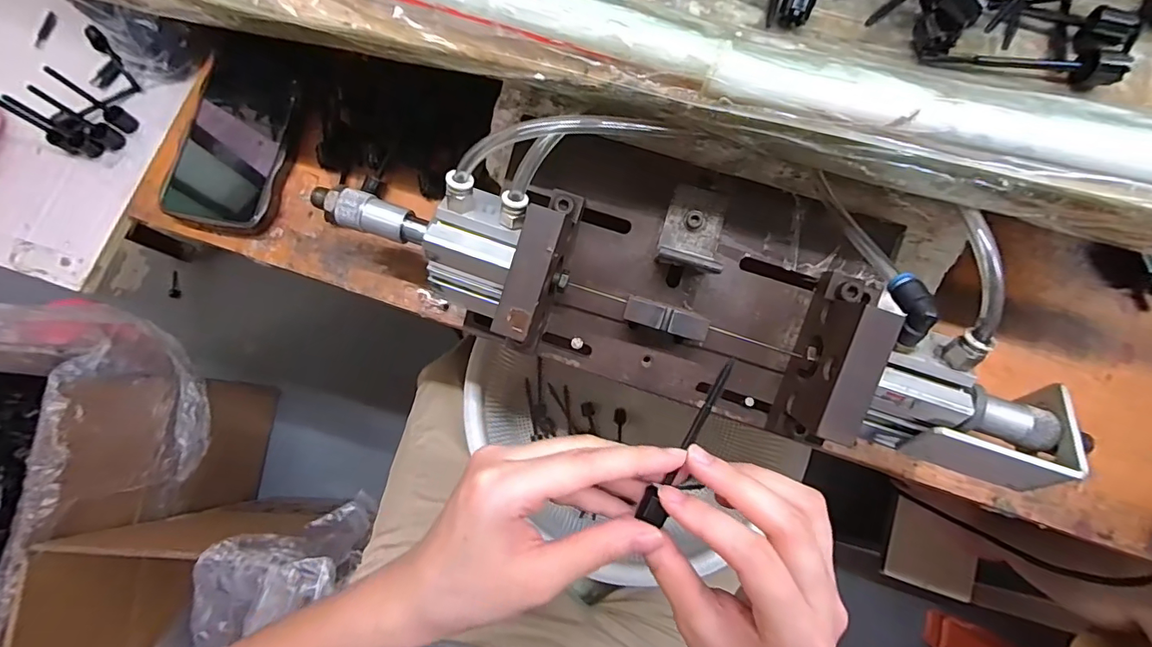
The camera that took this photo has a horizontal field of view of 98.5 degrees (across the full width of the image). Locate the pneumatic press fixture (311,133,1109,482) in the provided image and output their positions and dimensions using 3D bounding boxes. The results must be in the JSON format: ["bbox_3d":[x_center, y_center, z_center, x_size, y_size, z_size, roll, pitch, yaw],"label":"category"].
[{"bbox_3d":[0.067,-0.027,0.306,0.432,0.110,0.138,18,79,4],"label":"pneumatic press fixture"}]

